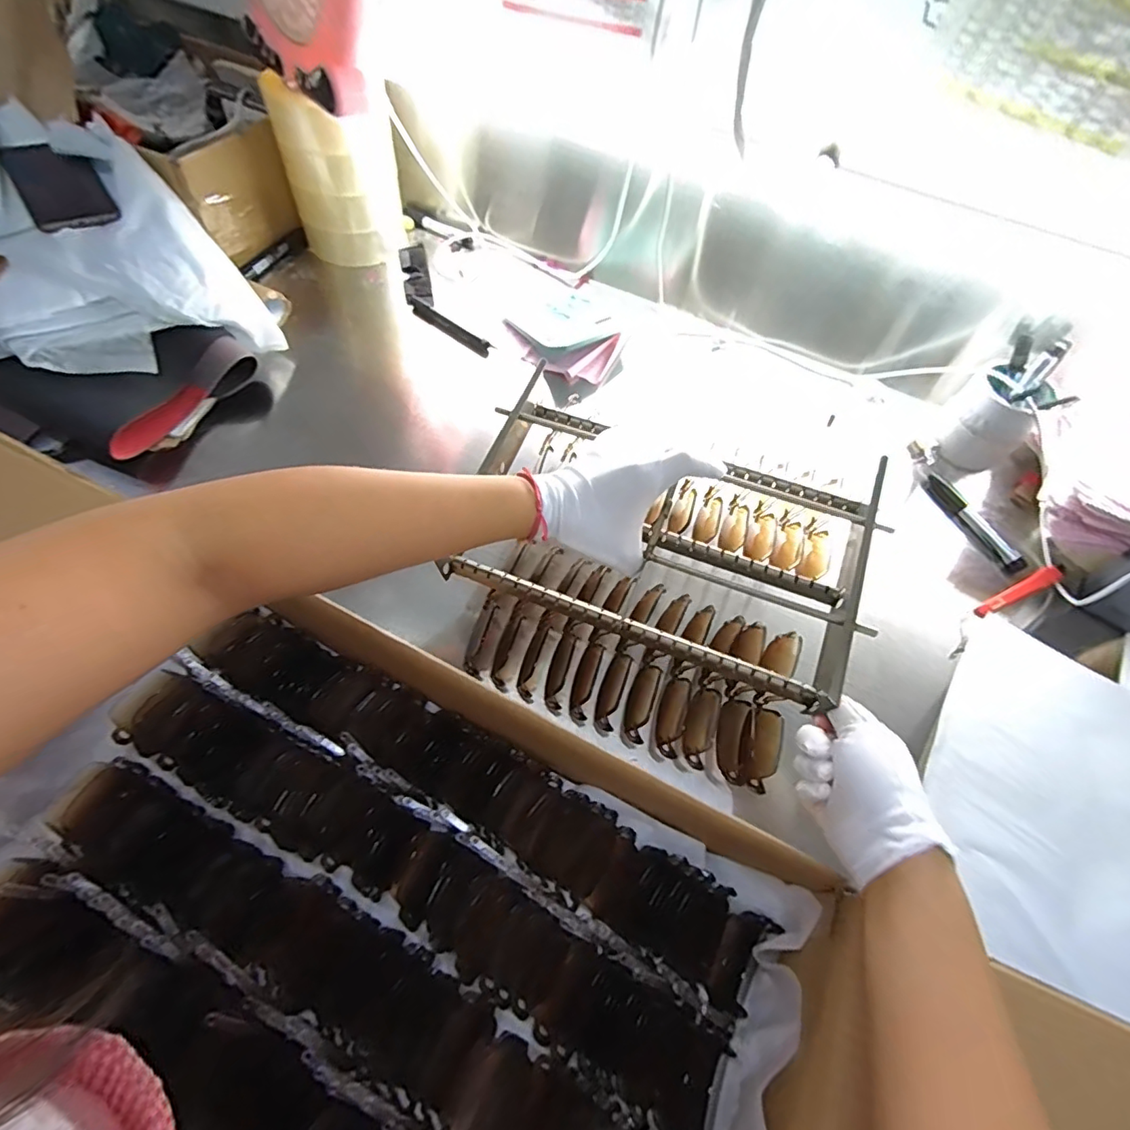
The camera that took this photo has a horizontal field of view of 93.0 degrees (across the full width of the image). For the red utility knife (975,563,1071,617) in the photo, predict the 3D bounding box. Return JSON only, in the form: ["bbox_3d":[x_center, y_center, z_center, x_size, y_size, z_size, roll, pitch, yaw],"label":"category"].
[{"bbox_3d":[0.471,0.026,0.553,0.120,0.007,0.018,-21,63,-17],"label":"red utility knife"}]

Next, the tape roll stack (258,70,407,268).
[{"bbox_3d":[-0.280,-0.495,0.689,0.132,0.178,0.110,-25,64,-19],"label":"tape roll stack"}]

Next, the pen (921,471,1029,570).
[{"bbox_3d":[0.453,-0.049,0.596,0.023,0.014,0.133,-17,62,-15],"label":"pen"}]

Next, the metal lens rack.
[{"bbox_3d":[0.068,0.004,0.458,0.306,0.117,0.252,20,63,10],"label":"metal lens rack"}]

